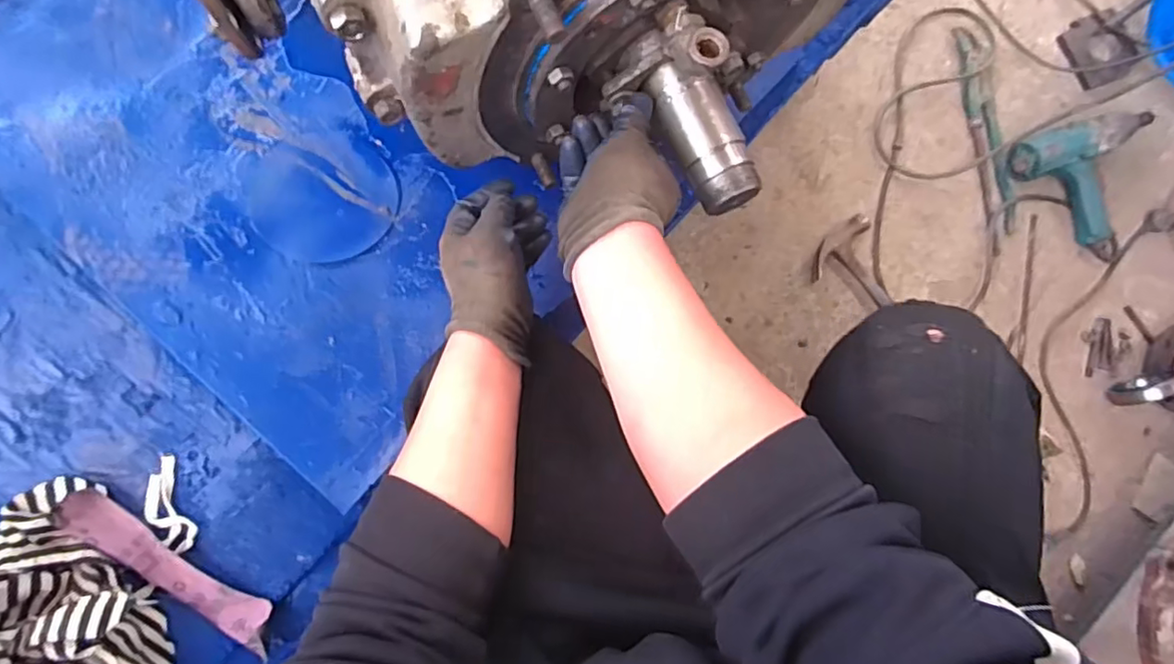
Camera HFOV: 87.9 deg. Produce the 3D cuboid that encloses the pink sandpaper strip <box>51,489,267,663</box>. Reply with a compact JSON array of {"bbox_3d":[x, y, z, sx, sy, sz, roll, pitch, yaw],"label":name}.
[{"bbox_3d":[-0.419,0.243,0.613,0.236,0.029,0.043,34,79,2],"label":"pink sandpaper strip"}]

